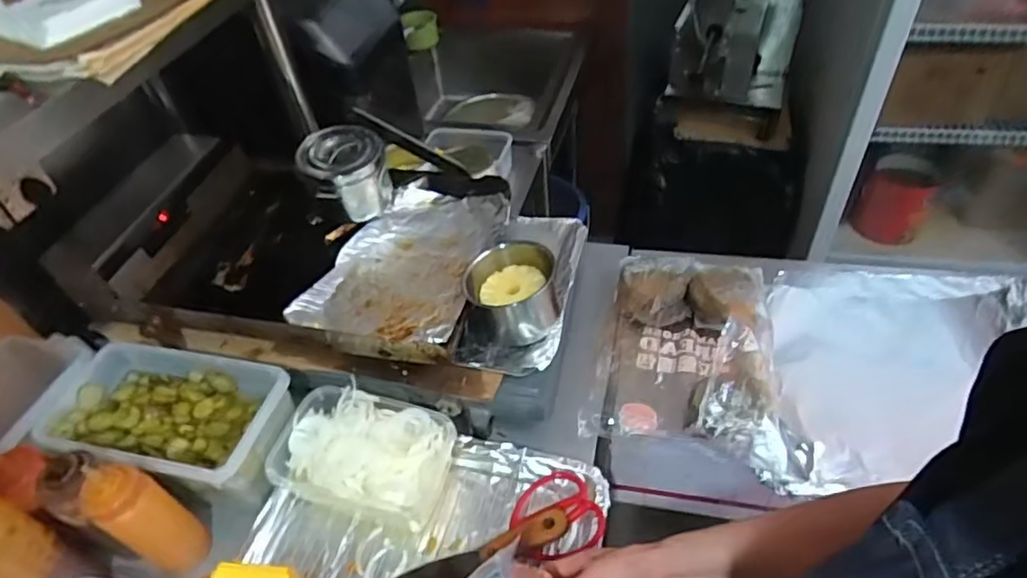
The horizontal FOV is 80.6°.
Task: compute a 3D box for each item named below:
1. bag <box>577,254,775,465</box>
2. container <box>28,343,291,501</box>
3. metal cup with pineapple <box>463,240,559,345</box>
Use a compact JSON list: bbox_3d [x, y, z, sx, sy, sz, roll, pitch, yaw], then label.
[{"bbox_3d":[0.228,0.067,0.809,0.209,0.087,0.296,10,47,16],"label":"bag"},{"bbox_3d":[-0.428,0.167,0.762,0.288,0.093,0.153,6,46,13],"label":"container"},{"bbox_3d":[-0.001,0.009,0.793,0.109,0.099,0.100,-4,44,3],"label":"metal cup with pineapple"}]

